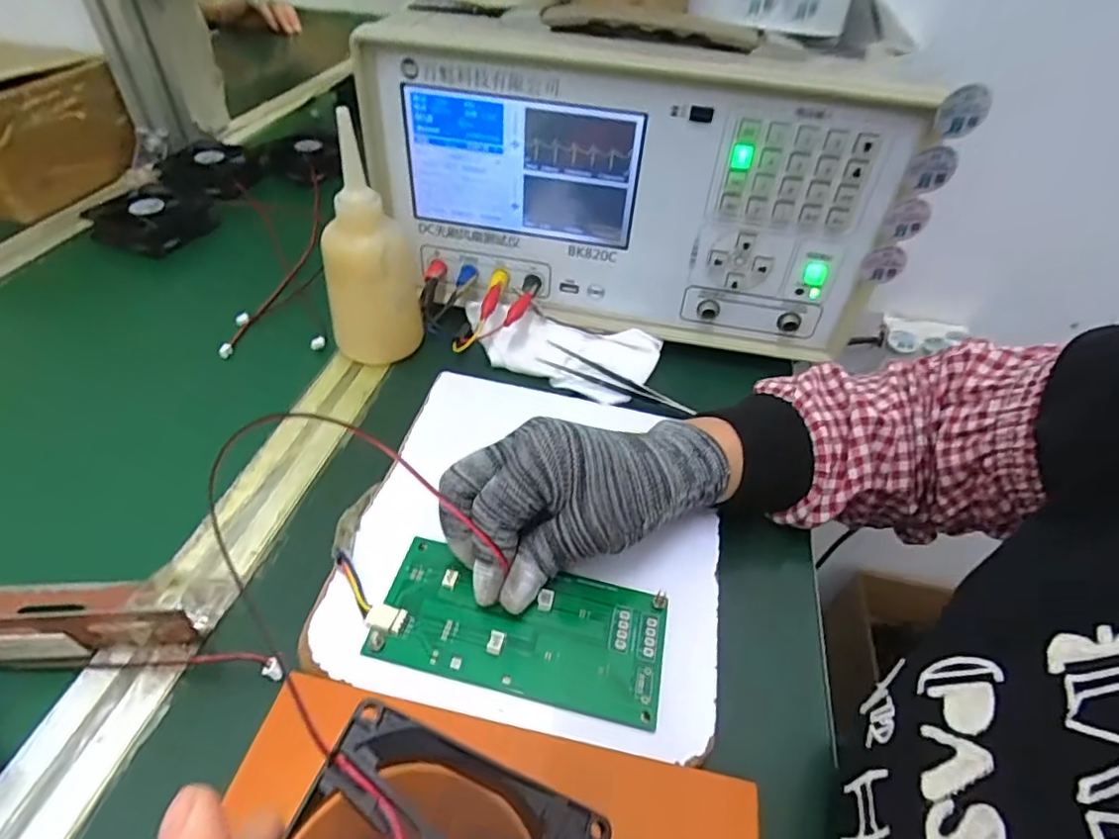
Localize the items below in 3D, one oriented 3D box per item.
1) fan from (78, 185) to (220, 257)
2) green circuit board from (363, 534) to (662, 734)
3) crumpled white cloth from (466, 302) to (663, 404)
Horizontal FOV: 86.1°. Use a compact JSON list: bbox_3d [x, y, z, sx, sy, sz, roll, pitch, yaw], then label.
[{"bbox_3d":[-0.379,-0.188,0.562,0.080,0.034,0.079,9,44,5],"label":"fan"},{"bbox_3d":[-0.018,0.098,0.286,0.133,0.008,0.064,11,44,3],"label":"green circuit board"},{"bbox_3d":[0.000,-0.051,0.443,0.142,0.031,0.063,10,44,7],"label":"crumpled white cloth"}]

